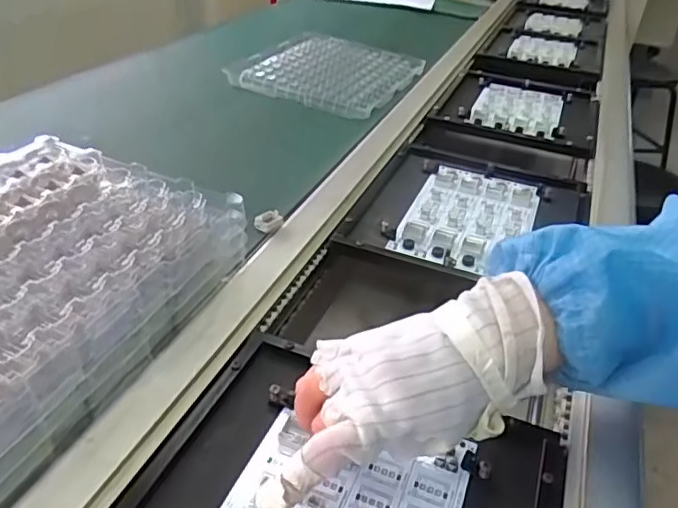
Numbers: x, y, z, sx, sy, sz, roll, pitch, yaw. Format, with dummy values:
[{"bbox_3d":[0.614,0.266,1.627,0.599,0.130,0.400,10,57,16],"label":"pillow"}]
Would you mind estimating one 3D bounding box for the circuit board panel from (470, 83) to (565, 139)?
[{"bbox_3d":[0.283,-0.233,0.921,0.126,0.012,0.197,16,36,17],"label":"circuit board panel"}]

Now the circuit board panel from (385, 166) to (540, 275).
[{"bbox_3d":[0.141,-0.042,0.635,0.121,0.013,0.190,17,36,18],"label":"circuit board panel"}]

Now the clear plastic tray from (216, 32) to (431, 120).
[{"bbox_3d":[-0.018,-0.300,0.953,0.249,0.026,0.281,14,36,15],"label":"clear plastic tray"}]

